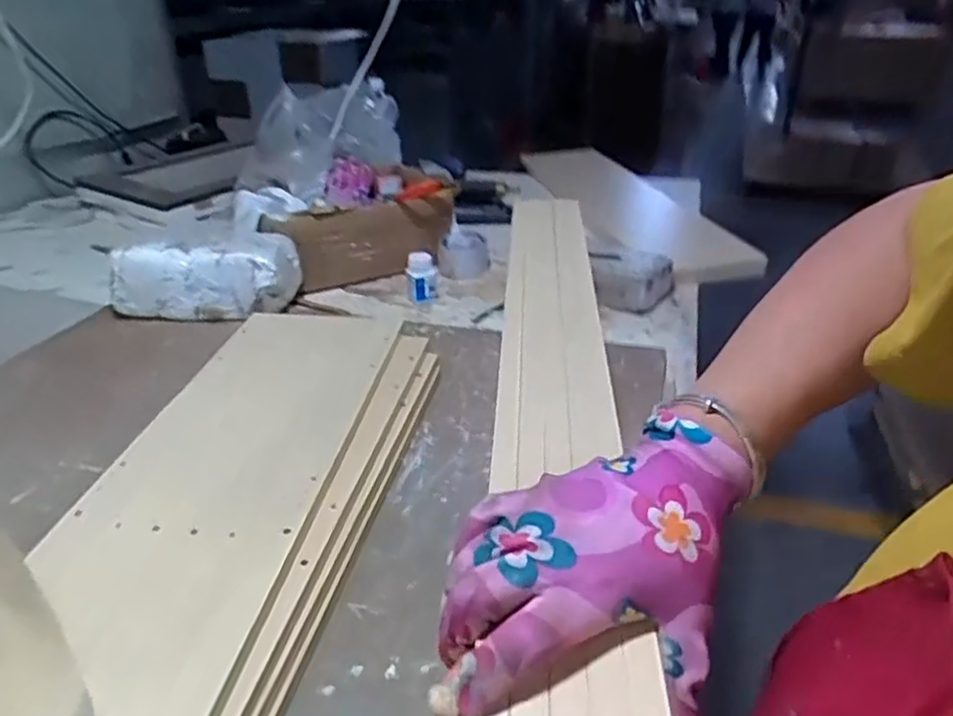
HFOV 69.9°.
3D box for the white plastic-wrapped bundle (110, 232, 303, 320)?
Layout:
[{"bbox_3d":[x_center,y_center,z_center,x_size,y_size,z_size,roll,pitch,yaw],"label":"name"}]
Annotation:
[{"bbox_3d":[-0.396,-0.124,1.016,0.244,0.110,0.118,2,31,3],"label":"white plastic-wrapped bundle"}]

